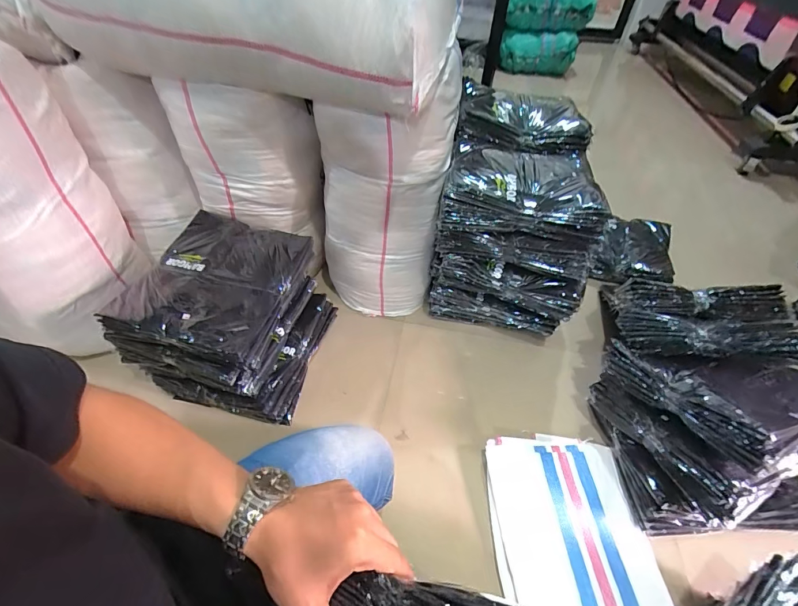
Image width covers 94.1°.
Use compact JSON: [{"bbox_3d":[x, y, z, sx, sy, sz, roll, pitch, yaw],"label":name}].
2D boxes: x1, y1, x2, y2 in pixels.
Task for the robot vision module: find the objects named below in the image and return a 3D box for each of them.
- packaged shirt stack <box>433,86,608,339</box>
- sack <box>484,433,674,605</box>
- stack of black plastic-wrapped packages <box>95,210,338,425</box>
[{"bbox_3d":[0.290,-0.217,0.990,0.351,0.458,0.455,12,47,7],"label":"packaged shirt stack"},{"bbox_3d":[0.323,0.416,0.721,0.279,0.025,0.310,1,47,1],"label":"sack"},{"bbox_3d":[-0.366,0.030,0.858,0.298,0.291,0.343,13,47,8],"label":"stack of black plastic-wrapped packages"}]

